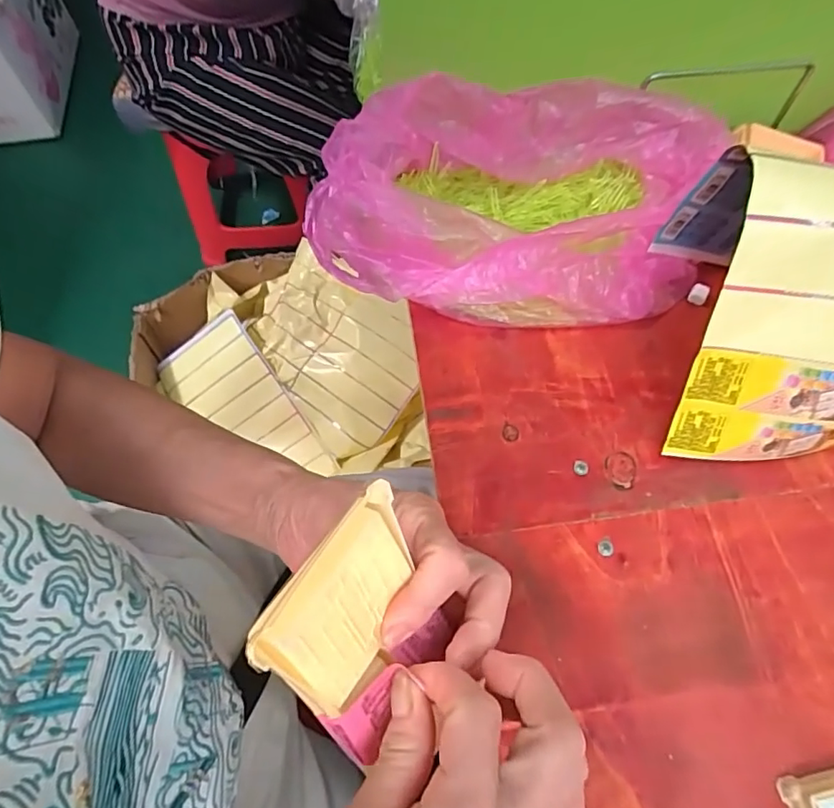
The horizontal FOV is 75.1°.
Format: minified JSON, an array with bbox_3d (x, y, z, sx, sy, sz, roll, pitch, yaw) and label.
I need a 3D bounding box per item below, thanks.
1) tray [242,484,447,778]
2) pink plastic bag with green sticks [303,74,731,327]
[{"bbox_3d":[-0.020,0.088,0.217,0.013,0.091,0.073,4,41,35],"label":"tray"},{"bbox_3d":[0.074,-0.162,0.438,0.337,0.104,0.172,-1,63,0],"label":"pink plastic bag with green sticks"}]

